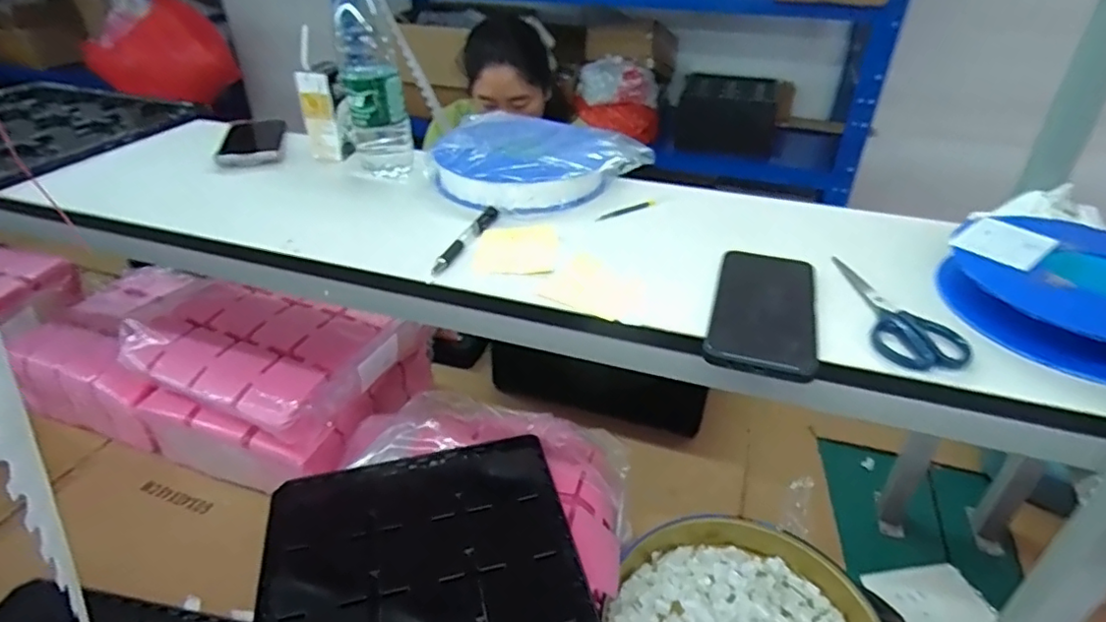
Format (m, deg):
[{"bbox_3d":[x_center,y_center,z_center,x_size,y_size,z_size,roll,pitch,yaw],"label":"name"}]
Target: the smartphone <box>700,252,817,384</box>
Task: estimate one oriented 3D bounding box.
[{"bbox_3d":[0.174,-0.005,0.498,0.078,0.011,0.166,12,36,16],"label":"smartphone"}]

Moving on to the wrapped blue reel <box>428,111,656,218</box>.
[{"bbox_3d":[-0.031,-0.179,0.726,0.251,0.044,0.201,16,37,22],"label":"wrapped blue reel"}]

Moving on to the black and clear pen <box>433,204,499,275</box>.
[{"bbox_3d":[-0.086,-0.072,0.599,0.013,0.012,0.140,12,36,16],"label":"black and clear pen"}]

